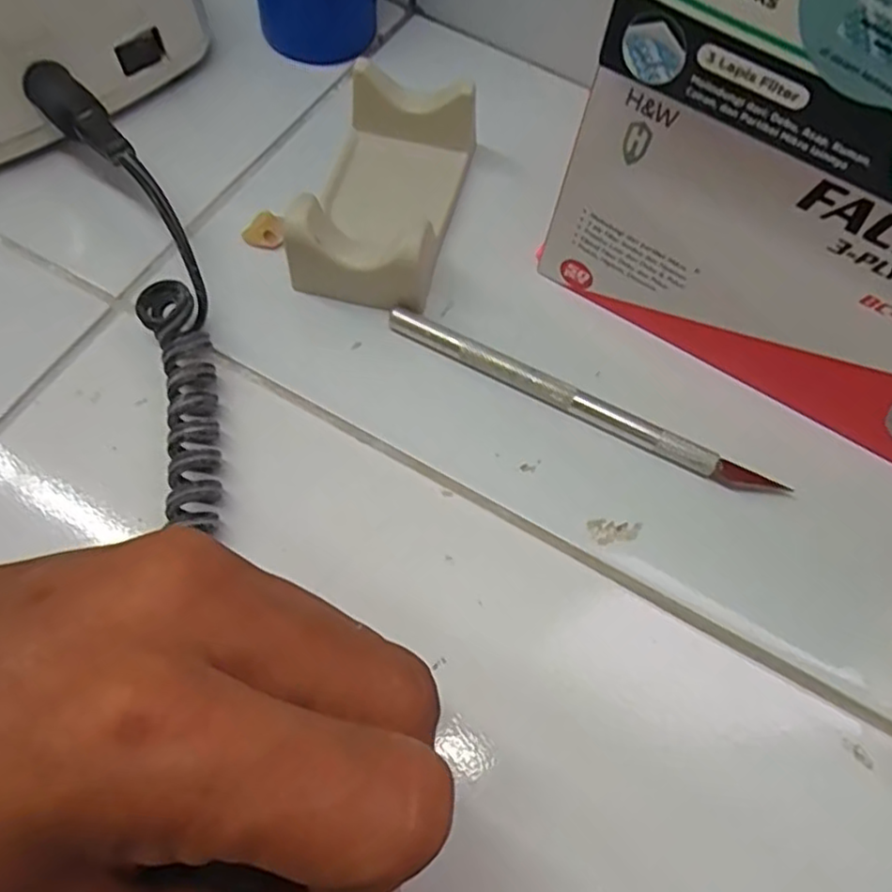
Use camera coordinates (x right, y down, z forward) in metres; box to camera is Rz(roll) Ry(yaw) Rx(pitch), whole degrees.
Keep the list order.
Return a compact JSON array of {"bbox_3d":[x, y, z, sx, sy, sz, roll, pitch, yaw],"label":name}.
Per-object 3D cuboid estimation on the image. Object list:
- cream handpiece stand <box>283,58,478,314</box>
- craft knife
[{"bbox_3d":[-0.021,-0.091,0.227,0.046,0.029,0.084,15,64,1],"label":"cream handpiece stand"},{"bbox_3d":[0.042,-0.014,0.217,0.133,0.007,0.008,26,65,7],"label":"craft knife"}]

